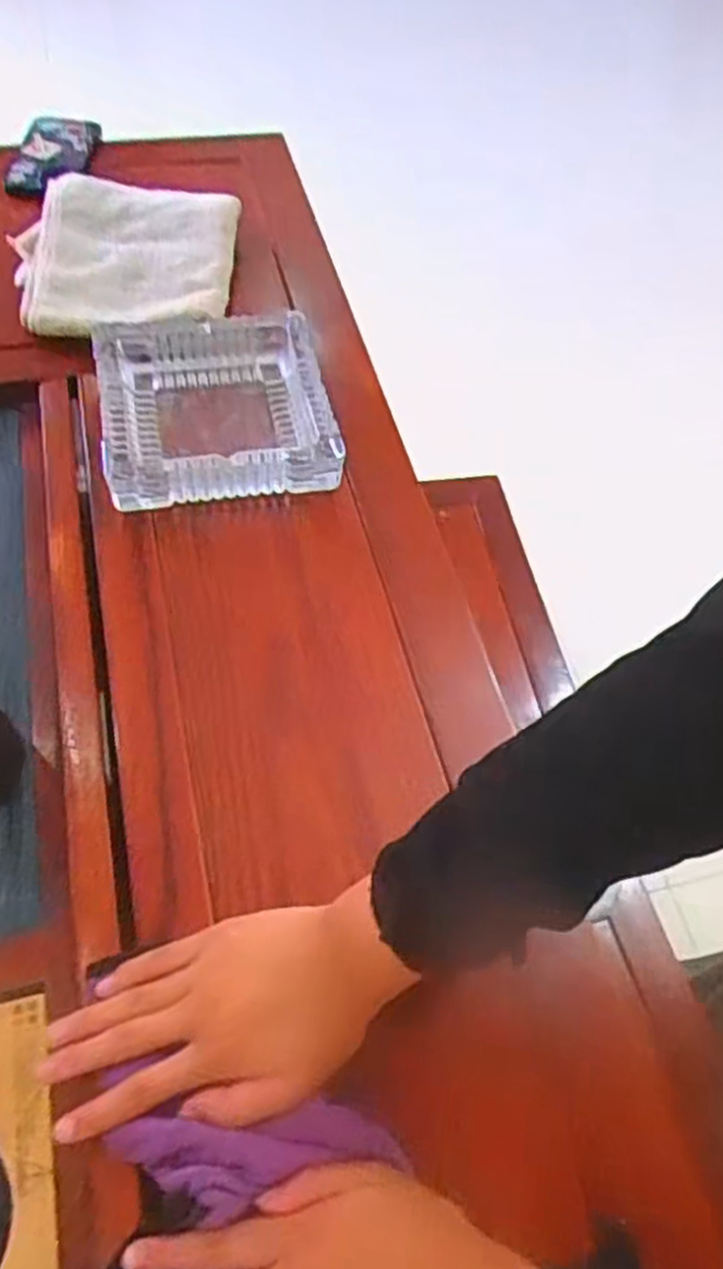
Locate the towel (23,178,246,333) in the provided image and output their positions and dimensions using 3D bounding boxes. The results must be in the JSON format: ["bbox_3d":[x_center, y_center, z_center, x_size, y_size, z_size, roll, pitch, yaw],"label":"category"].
[{"bbox_3d":[-0.219,-0.367,0.746,0.189,0.026,0.217,1,61,-2],"label":"towel"}]

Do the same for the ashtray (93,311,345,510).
[{"bbox_3d":[-0.121,-0.190,0.652,0.184,0.043,0.185,-10,57,-9],"label":"ashtray"}]

